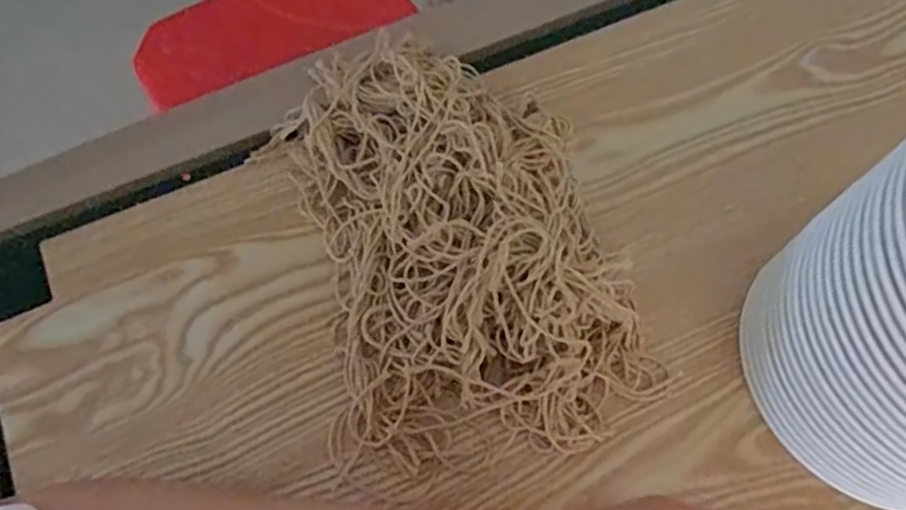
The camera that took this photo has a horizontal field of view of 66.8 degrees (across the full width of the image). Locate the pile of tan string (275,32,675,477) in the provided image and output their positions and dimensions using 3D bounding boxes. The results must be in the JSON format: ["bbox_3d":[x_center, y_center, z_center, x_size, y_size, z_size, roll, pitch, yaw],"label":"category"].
[{"bbox_3d":[0.002,-0.017,0.390,0.173,0.064,0.258,-14,67,-6],"label":"pile of tan string"}]

